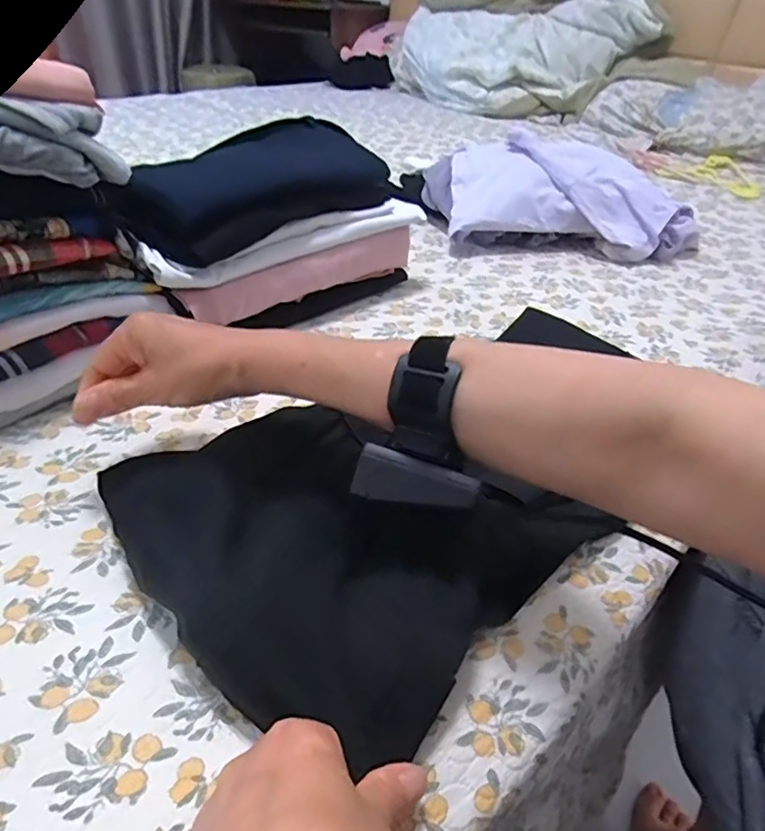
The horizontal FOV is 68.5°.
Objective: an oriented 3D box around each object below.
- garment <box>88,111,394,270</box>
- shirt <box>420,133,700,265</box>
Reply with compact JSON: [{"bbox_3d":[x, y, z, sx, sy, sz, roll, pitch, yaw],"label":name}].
[{"bbox_3d":[-0.140,-0.237,0.580,0.138,0.066,0.304,30,44,30],"label":"garment"},{"bbox_3d":[0.277,-0.330,0.853,0.407,0.106,0.209,2,38,-2],"label":"shirt"}]

